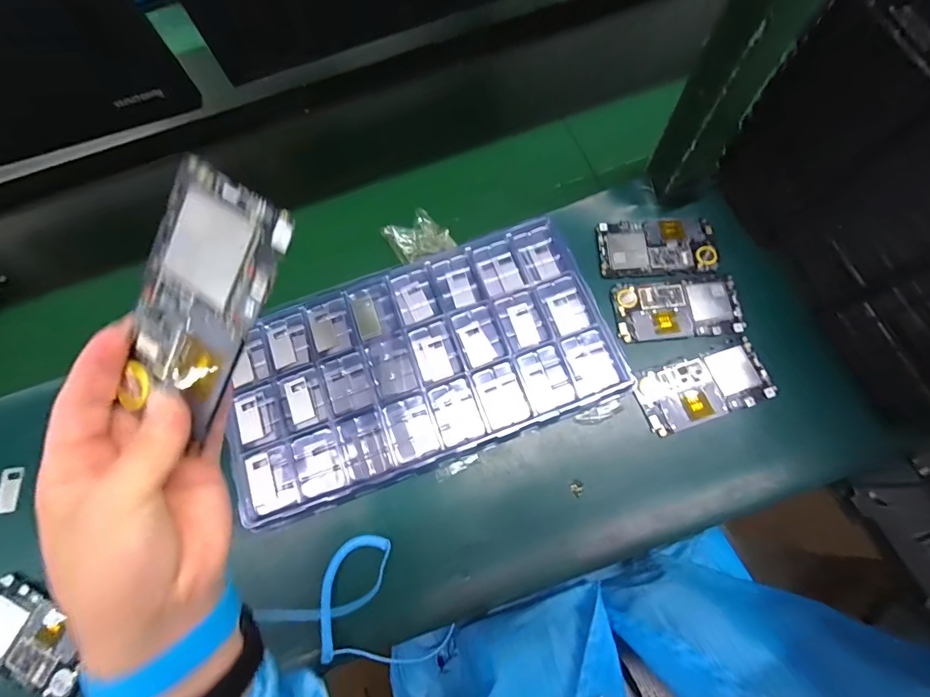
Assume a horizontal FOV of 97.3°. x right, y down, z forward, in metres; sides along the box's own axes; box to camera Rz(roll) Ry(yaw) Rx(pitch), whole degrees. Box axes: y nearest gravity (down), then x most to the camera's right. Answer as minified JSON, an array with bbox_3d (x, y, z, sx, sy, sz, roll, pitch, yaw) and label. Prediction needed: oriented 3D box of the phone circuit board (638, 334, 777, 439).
[{"bbox_3d":[0.233,0.038,0.401,0.124,0.013,0.061,-18,70,-4],"label":"phone circuit board"}]

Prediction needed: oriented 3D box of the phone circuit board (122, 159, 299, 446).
[{"bbox_3d":[-0.124,-0.021,0.187,0.065,0.005,0.114,30,102,12],"label":"phone circuit board"}]

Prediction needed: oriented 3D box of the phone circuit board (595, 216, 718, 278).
[{"bbox_3d":[0.209,-0.113,0.448,0.121,0.009,0.063,-3,76,5],"label":"phone circuit board"}]

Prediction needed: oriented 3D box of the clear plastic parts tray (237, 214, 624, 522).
[{"bbox_3d":[-0.048,0.011,0.414,0.374,0.027,0.201,-19,70,-5],"label":"clear plastic parts tray"}]

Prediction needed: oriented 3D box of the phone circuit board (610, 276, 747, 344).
[{"bbox_3d":[0.221,-0.041,0.429,0.124,0.011,0.063,-5,73,5],"label":"phone circuit board"}]

